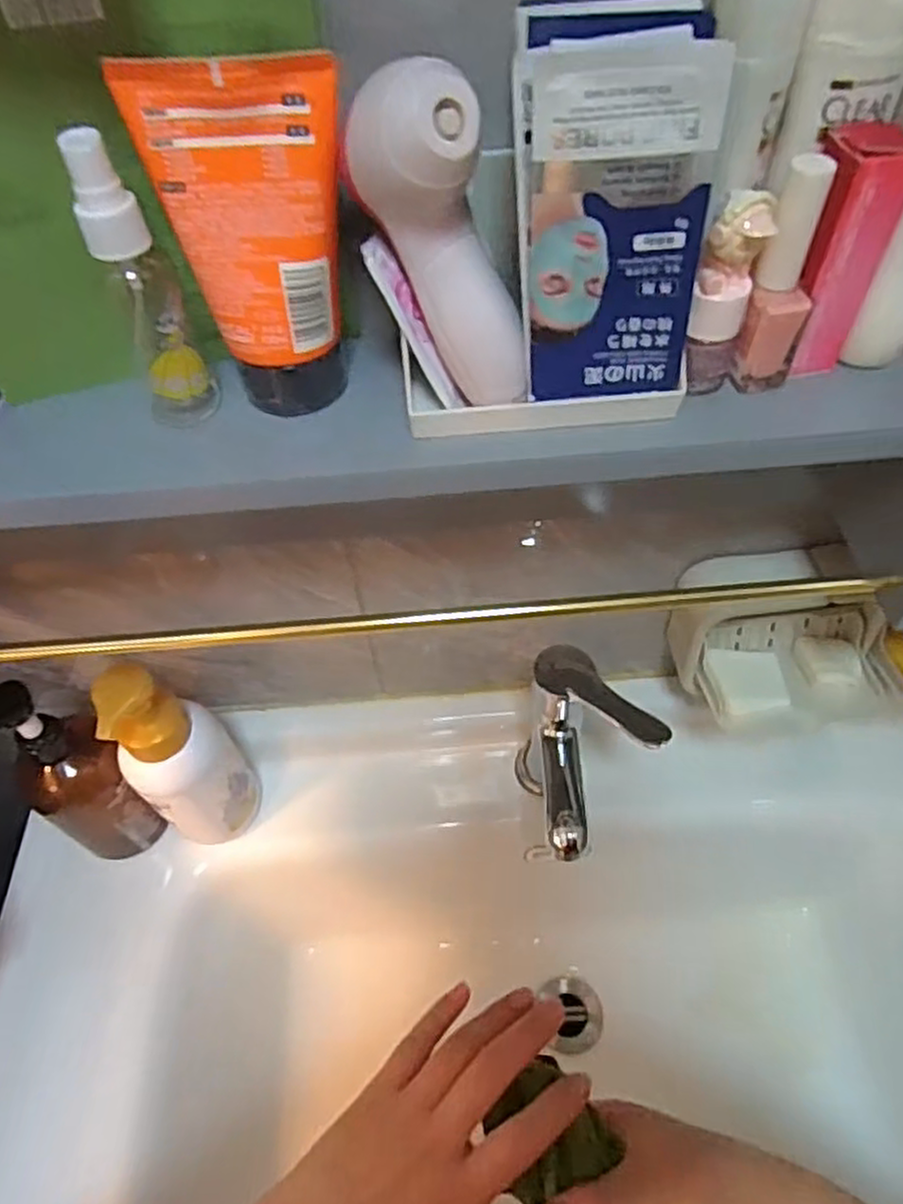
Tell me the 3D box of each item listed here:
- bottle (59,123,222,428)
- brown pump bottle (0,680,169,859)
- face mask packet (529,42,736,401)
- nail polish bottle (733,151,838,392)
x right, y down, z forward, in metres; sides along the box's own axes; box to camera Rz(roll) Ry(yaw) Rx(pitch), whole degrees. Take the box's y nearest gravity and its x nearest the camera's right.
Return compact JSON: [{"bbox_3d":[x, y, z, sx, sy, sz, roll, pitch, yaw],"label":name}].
[{"bbox_3d":[-0.120,-0.119,0.293,0.026,0.117,0.025,-17,54,-9],"label":"bottle"},{"bbox_3d":[-0.274,0.136,0.549,0.060,0.204,0.066,29,60,22],"label":"brown pump bottle"},{"bbox_3d":[0.061,-0.132,0.274,0.063,0.117,0.010,-1,46,3],"label":"face mask packet"},{"bbox_3d":[0.135,-0.126,0.298,0.023,0.089,0.019,20,57,17],"label":"nail polish bottle"}]

